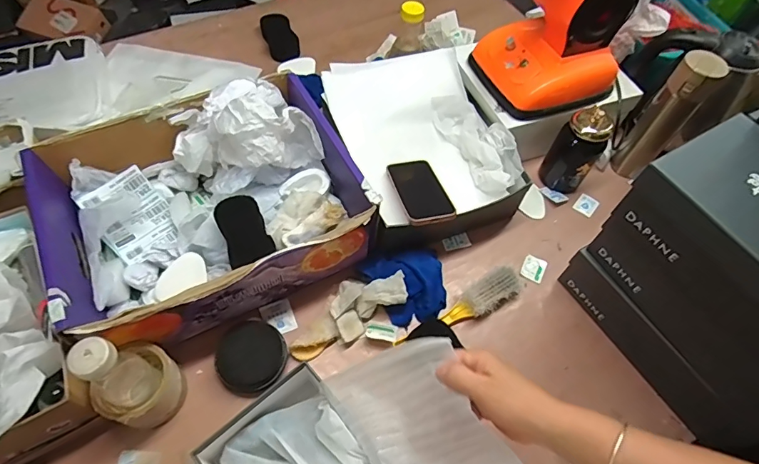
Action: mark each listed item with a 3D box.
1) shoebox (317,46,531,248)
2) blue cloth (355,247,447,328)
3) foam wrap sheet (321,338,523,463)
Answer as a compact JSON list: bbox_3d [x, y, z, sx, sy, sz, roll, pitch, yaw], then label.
[{"bbox_3d":[0.061,-0.152,0.782,0.273,0.137,0.333,-19,62,-16],"label":"shoebox"},{"bbox_3d":[0.043,0.081,0.699,0.119,0.043,0.111,-11,60,-11],"label":"blue cloth"},{"bbox_3d":[0.042,0.200,0.442,0.143,0.054,0.242,-51,54,8],"label":"foam wrap sheet"}]

